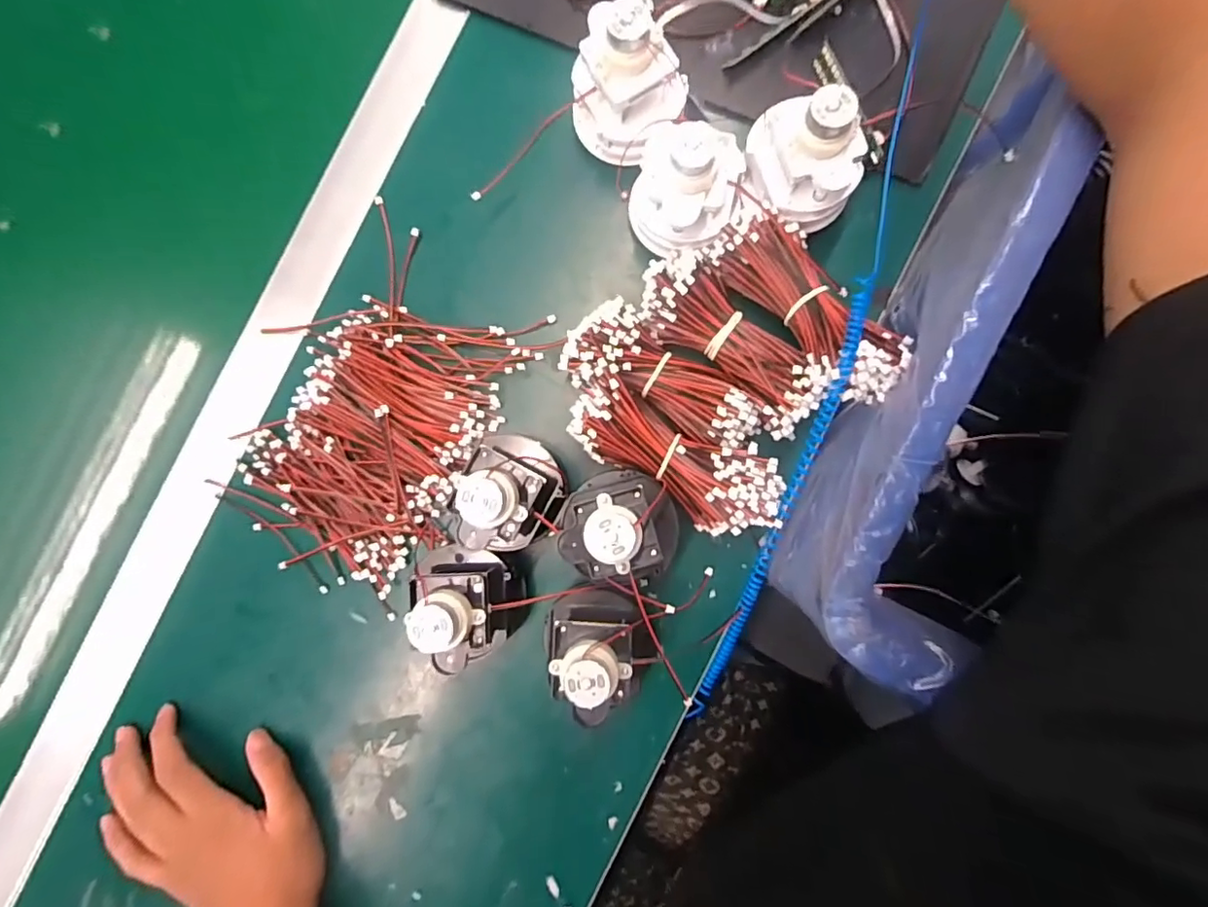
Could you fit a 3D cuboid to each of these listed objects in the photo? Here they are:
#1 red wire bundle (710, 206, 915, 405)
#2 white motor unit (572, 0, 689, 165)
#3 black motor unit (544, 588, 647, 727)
[{"bbox_3d":[0.121,-0.086,0.337,0.060,0.033,0.135,-36,72,1],"label":"red wire bundle"},{"bbox_3d":[0.011,-0.219,0.341,0.065,0.080,0.059,40,90,3],"label":"white motor unit"},{"bbox_3d":[-0.003,0.116,0.323,0.052,0.073,0.063,-3,88,2],"label":"black motor unit"}]

